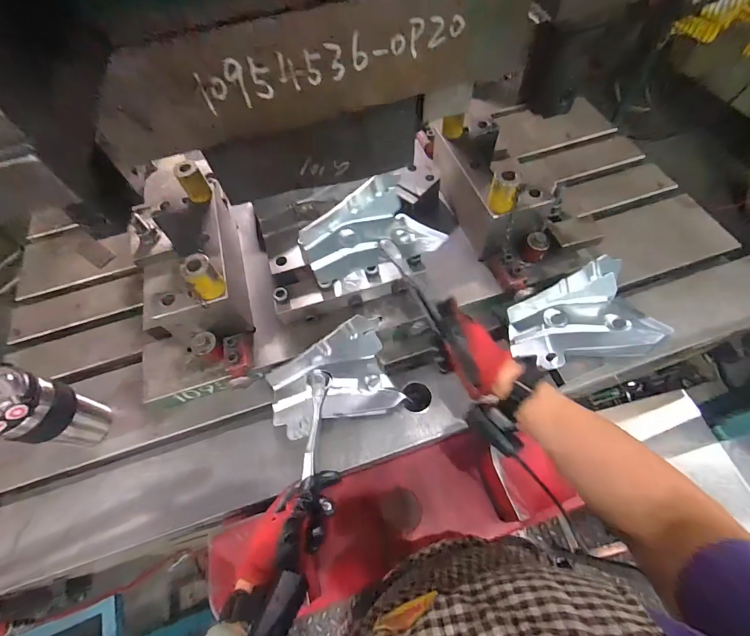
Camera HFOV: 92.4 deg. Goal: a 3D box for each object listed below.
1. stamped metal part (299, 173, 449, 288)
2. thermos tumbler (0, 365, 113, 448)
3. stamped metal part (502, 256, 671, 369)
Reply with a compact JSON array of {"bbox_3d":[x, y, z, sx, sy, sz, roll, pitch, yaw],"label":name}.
[{"bbox_3d":[-0.008,-0.129,0.555,0.198,0.068,0.120,-32,63,-13],"label":"stamped metal part"},{"bbox_3d":[-0.456,0.135,0.504,0.072,0.189,0.079,-2,61,3],"label":"thermos tumbler"},{"bbox_3d":[0.332,-0.002,0.582,0.204,0.075,0.144,-8,61,0],"label":"stamped metal part"}]

